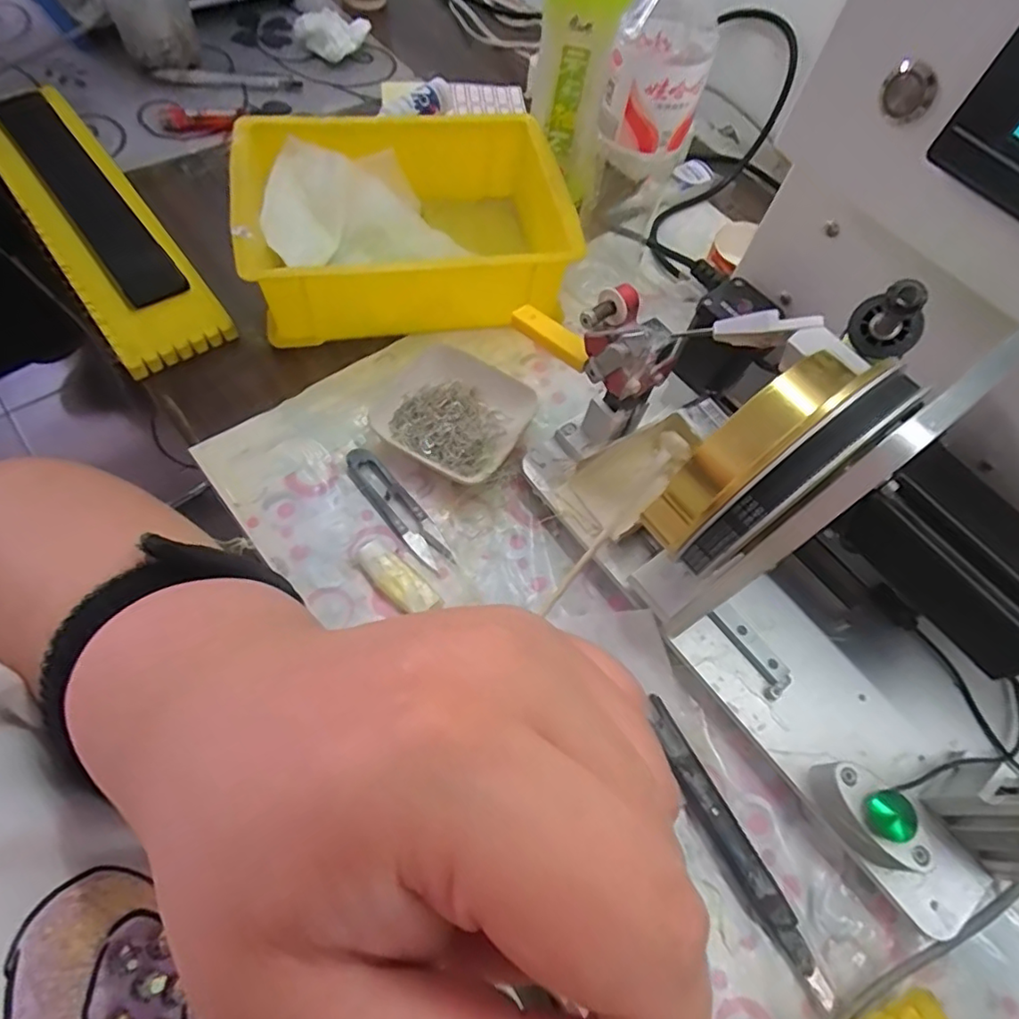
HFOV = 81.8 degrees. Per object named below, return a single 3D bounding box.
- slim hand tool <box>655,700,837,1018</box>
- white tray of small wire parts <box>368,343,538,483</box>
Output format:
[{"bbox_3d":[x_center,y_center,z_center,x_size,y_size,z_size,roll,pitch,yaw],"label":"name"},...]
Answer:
[{"bbox_3d":[0.119,0.180,0.320,0.019,0.012,0.157,-24,68,-18],"label":"slim hand tool"},{"bbox_3d":[-0.039,-0.070,0.421,0.098,0.019,0.089,27,62,7],"label":"white tray of small wire parts"}]

